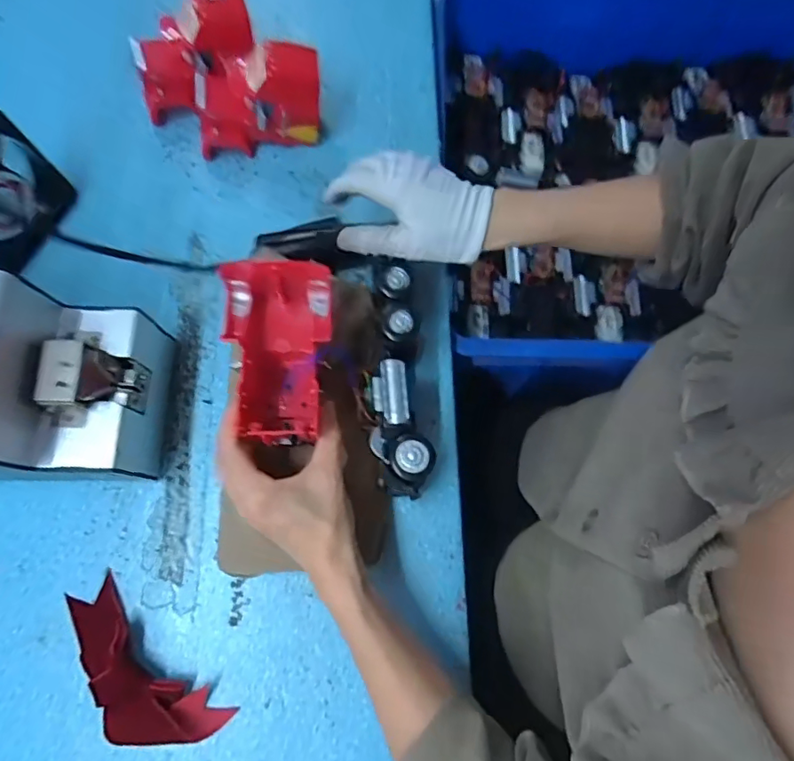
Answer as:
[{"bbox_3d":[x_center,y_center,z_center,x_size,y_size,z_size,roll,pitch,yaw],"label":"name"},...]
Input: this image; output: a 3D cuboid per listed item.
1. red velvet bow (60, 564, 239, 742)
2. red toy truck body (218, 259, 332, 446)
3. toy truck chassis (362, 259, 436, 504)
[{"bbox_3d":[-0.202,0.222,0.388,0.150,0.028,0.060,42,77,10],"label":"red velvet bow"},{"bbox_3d":[-0.083,-0.020,0.370,0.071,0.065,0.126,0,98,-1],"label":"red toy truck body"},{"bbox_3d":[-0.002,0.003,0.426,0.046,0.076,0.184,-3,74,-2],"label":"toy truck chassis"}]

